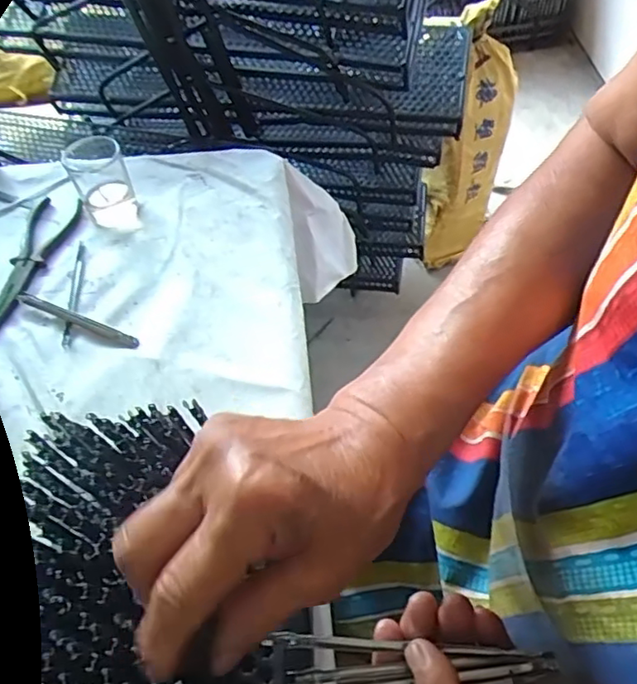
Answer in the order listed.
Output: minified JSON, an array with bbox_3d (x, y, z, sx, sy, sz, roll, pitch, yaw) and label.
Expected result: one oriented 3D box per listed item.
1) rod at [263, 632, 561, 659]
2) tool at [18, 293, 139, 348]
[{"bbox_3d":[0.043,0.147,0.294,0.137,0.005,0.005,3,53,0],"label":"rod"},{"bbox_3d":[-0.225,-0.021,0.566,0.136,0.005,0.011,19,57,19],"label":"tool"}]

